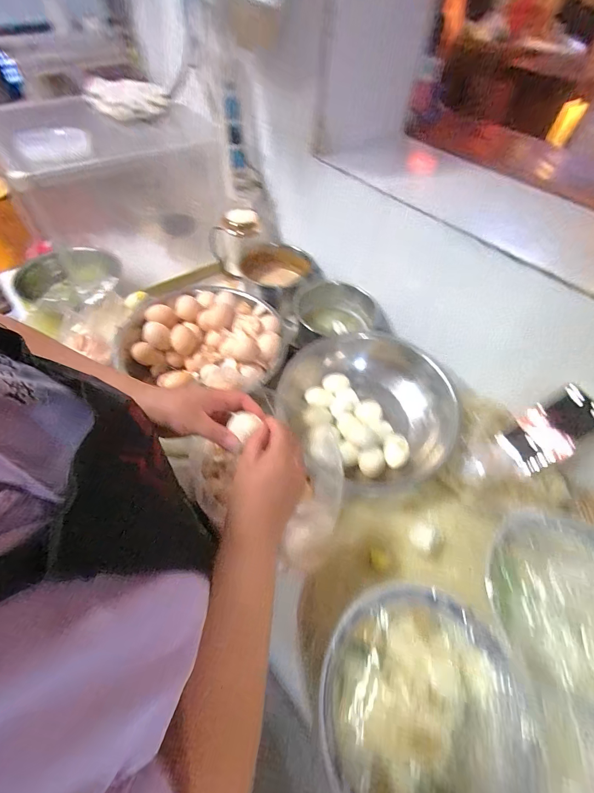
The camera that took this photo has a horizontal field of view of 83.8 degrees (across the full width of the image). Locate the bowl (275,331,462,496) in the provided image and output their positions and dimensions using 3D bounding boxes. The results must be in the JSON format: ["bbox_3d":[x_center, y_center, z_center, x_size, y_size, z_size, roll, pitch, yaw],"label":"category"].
[{"bbox_3d":[0.122,0.014,0.585,0.301,0.088,0.267,37,60,20],"label":"bowl"}]

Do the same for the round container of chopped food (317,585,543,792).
[{"bbox_3d":[0.126,0.309,0.338,0.186,0.059,0.214,24,56,13],"label":"round container of chopped food"}]

